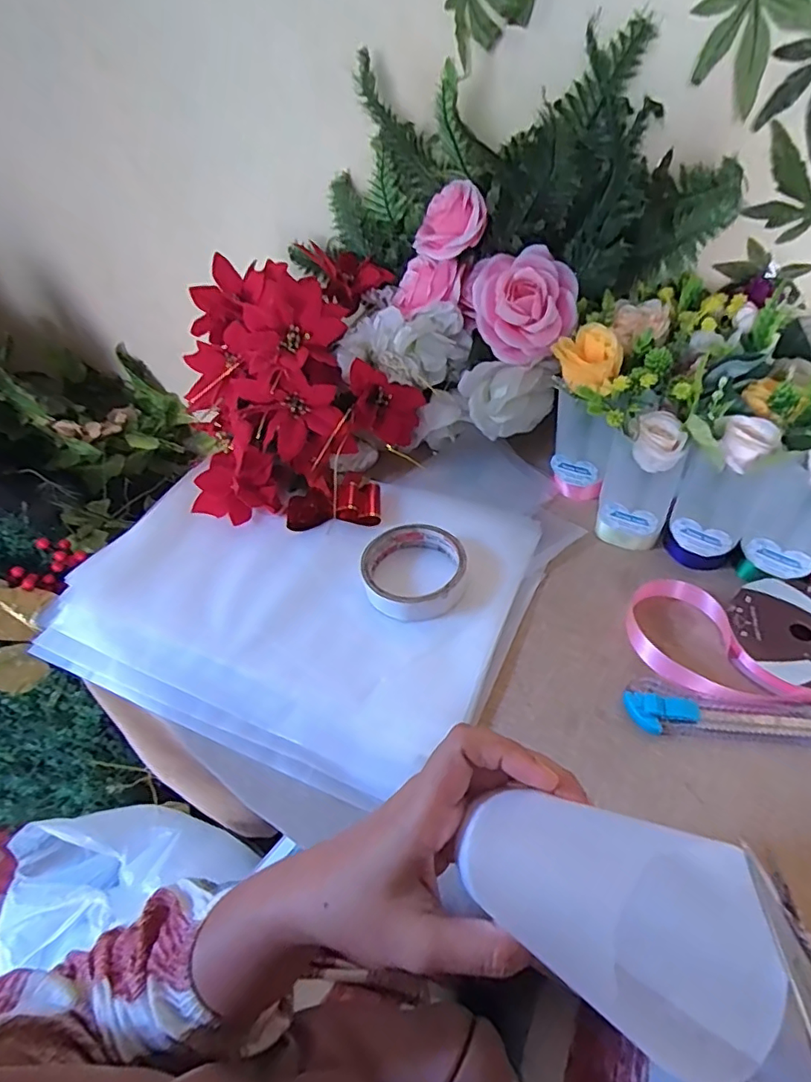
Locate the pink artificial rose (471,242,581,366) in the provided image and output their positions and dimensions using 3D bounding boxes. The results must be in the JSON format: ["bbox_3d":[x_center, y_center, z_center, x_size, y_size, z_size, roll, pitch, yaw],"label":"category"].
[{"bbox_3d":[0.109,-0.213,0.509,0.089,0.094,0.055,-10,20,22],"label":"pink artificial rose"}]

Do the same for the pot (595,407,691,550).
[{"bbox_3d":[0.195,-0.046,0.463,0.054,0.113,0.042,19,51,20],"label":"pot"}]

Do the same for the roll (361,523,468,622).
[{"bbox_3d":[0.008,0.022,0.468,0.084,0.022,0.091,-2,47,2],"label":"roll"}]

